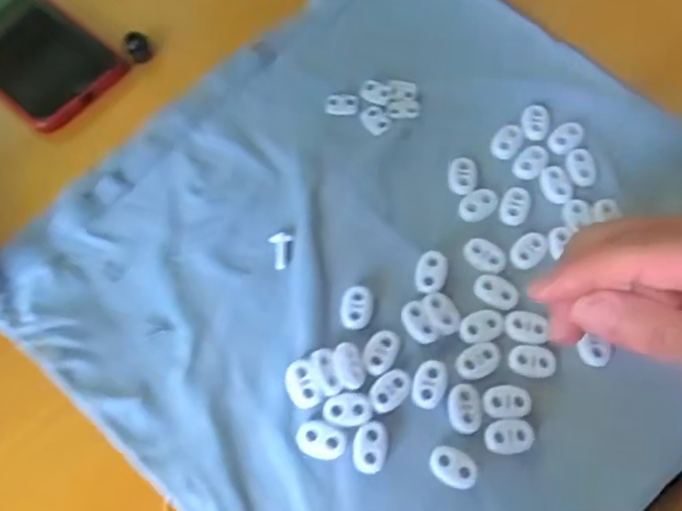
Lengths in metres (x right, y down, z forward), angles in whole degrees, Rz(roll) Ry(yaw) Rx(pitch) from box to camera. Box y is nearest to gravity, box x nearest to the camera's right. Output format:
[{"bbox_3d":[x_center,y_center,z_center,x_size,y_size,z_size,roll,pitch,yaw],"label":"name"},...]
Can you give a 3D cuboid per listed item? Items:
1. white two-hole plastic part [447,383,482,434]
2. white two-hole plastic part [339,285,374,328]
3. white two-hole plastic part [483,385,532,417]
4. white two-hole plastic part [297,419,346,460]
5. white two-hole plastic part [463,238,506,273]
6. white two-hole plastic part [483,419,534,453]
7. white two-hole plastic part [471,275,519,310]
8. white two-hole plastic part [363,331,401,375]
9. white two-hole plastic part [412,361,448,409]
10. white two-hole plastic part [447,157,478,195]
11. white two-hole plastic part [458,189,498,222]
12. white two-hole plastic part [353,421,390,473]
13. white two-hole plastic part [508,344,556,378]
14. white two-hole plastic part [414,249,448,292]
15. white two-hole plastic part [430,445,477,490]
[{"bbox_3d":[0.058,0.072,0.275,0.016,0.004,0.022,2,68,3],"label":"white two-hole plastic part"},{"bbox_3d":[0.008,0.026,0.295,0.016,0.004,0.022,8,69,5],"label":"white two-hole plastic part"},{"bbox_3d":[0.079,0.068,0.275,0.022,0.004,0.015,-1,68,1],"label":"white two-hole plastic part"},{"bbox_3d":[-0.009,0.086,0.272,0.022,0.004,0.016,13,69,7],"label":"white two-hole plastic part"},{"bbox_3d":[0.075,0.000,0.305,0.022,0.004,0.015,30,72,13],"label":"white two-hole plastic part"},{"bbox_3d":[0.078,0.083,0.271,0.023,0.004,0.015,-4,68,0],"label":"white two-hole plastic part"},{"bbox_3d":[0.079,0.019,0.298,0.022,0.004,0.015,28,72,12],"label":"white two-hole plastic part"},{"bbox_3d":[0.020,0.047,0.285,0.015,0.004,0.023,30,72,13],"label":"white two-hole plastic part"},{"bbox_3d":[0.043,0.061,0.279,0.015,0.004,0.022,19,70,9],"label":"white two-hole plastic part"},{"bbox_3d":[0.067,-0.044,0.323,0.015,0.005,0.022,3,69,3],"label":"white two-hole plastic part"},{"bbox_3d":[0.074,-0.028,0.316,0.022,0.004,0.016,-27,70,-9],"label":"white two-hole plastic part"},{"bbox_3d":[0.014,0.088,0.270,0.016,0.004,0.023,11,69,6],"label":"white two-hole plastic part"},{"bbox_3d":[0.093,0.051,0.282,0.022,0.004,0.015,8,69,5],"label":"white two-hole plastic part"},{"bbox_3d":[0.047,0.008,0.301,0.015,0.006,0.022,8,69,5],"label":"white two-hole plastic part"},{"bbox_3d":[0.051,0.097,0.266,0.022,0.004,0.015,34,73,14],"label":"white two-hole plastic part"}]

